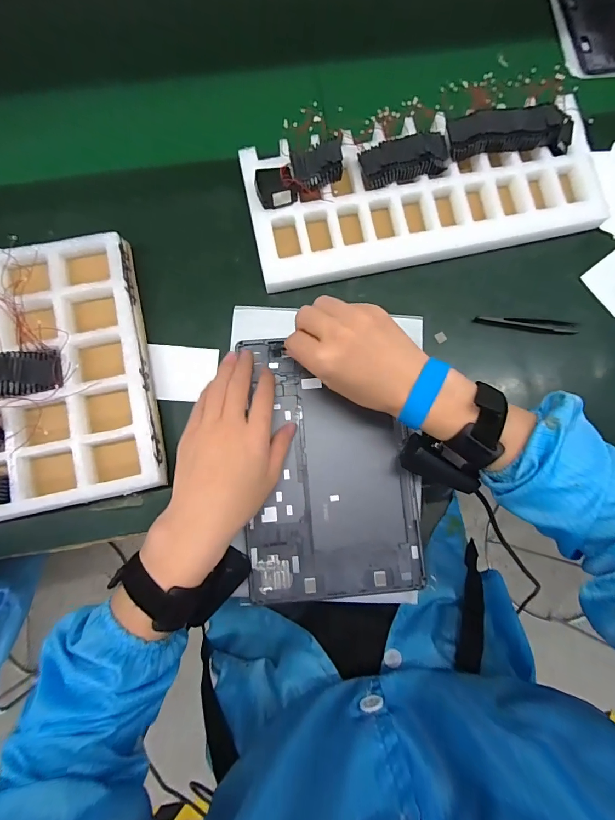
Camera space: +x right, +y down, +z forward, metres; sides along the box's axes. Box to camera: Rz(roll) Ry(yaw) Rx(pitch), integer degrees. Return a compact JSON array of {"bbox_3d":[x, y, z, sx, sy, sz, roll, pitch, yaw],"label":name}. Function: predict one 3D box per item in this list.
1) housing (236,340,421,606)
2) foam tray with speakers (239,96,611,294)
[{"bbox_3d":[0.024,0.054,0.376,0.161,0.012,0.247,-3,80,-1],"label":"housing"},{"bbox_3d":[0.125,-0.231,0.405,0.369,0.051,0.146,-10,80,-4],"label":"foam tray with speakers"}]

